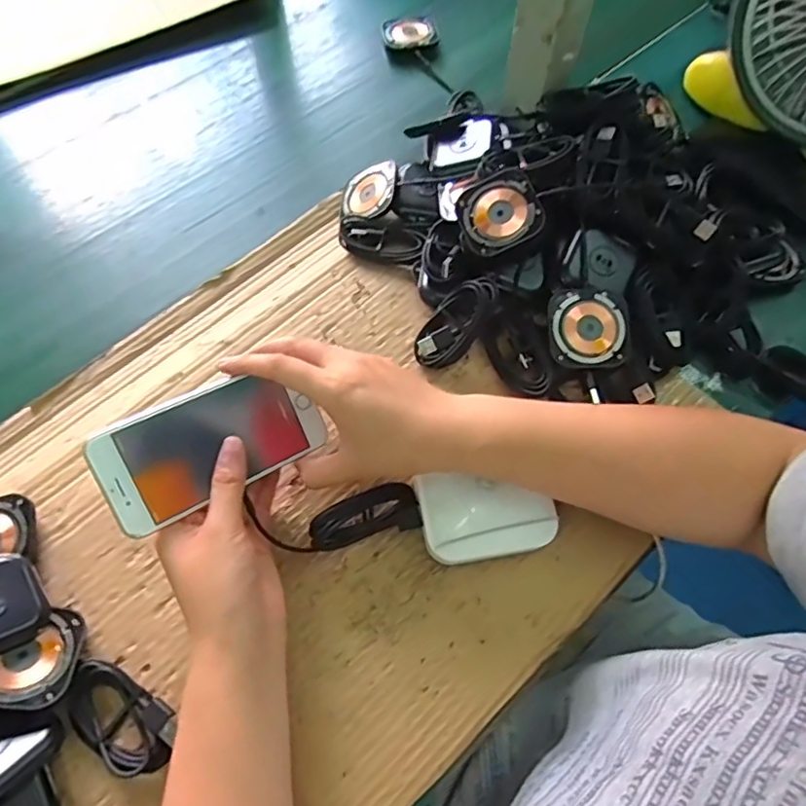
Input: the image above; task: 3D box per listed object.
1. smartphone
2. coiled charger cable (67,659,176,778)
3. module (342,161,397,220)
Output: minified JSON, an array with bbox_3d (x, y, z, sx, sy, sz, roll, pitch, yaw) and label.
[{"bbox_3d":[-0.115,0.024,0.361,0.133,0.012,0.065,-26,101,-27],"label":"smartphone"},{"bbox_3d":[-0.167,0.186,0.346,0.073,0.018,0.040,28,66,12],"label":"coiled charger cable"},{"bbox_3d":[-0.031,-0.188,0.521,0.058,0.011,0.054,-21,66,22],"label":"module"}]

